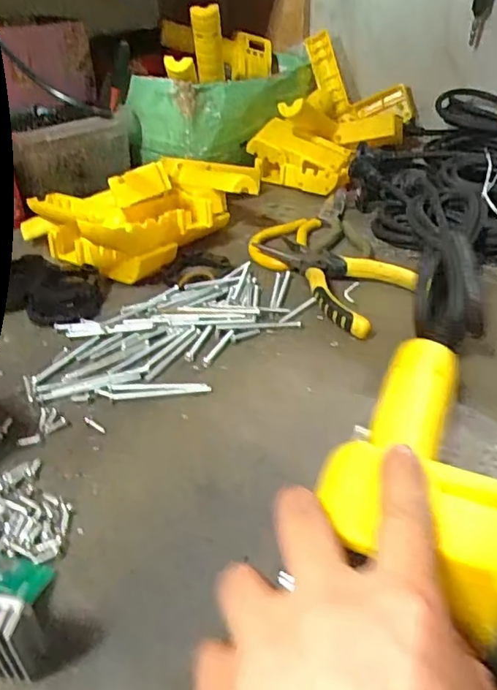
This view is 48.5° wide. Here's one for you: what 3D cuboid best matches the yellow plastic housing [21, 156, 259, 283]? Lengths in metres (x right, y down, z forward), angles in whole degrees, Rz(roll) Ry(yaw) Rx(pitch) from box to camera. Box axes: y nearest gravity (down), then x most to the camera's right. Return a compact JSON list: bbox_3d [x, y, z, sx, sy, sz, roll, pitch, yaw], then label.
[{"bbox_3d":[-0.090,-0.131,0.514,0.172,0.074,0.136,-29,43,-35],"label":"yellow plastic housing"}]

